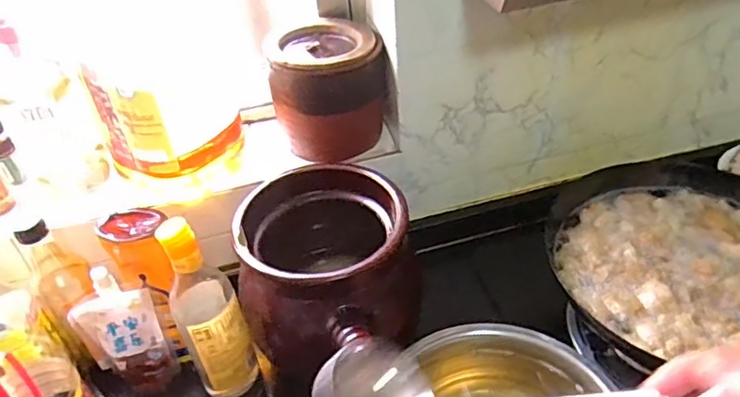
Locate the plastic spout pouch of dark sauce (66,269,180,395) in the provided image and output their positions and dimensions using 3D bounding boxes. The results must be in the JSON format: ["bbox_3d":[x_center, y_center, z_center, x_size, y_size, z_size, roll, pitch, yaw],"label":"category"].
[{"bbox_3d":[-0.288,0.159,0.696,0.080,0.209,0.050,-10,40,-6],"label":"plastic spout pouch of dark sauce"}]

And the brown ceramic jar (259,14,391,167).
[{"bbox_3d":[-0.052,-0.153,0.787,0.143,0.135,0.150,-3,40,2],"label":"brown ceramic jar"}]

